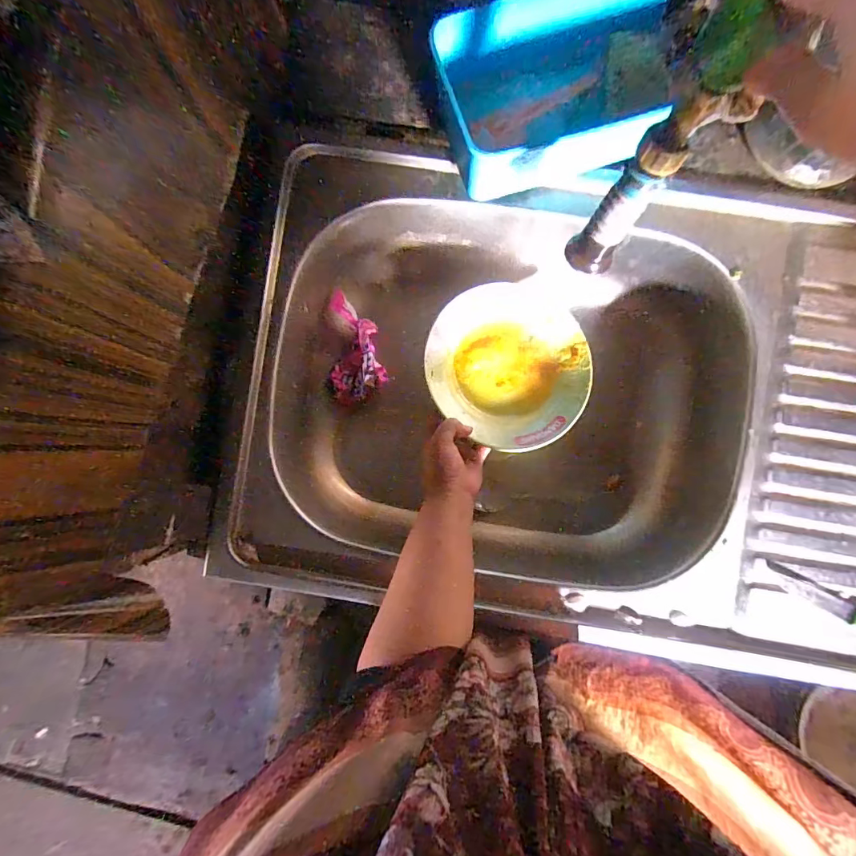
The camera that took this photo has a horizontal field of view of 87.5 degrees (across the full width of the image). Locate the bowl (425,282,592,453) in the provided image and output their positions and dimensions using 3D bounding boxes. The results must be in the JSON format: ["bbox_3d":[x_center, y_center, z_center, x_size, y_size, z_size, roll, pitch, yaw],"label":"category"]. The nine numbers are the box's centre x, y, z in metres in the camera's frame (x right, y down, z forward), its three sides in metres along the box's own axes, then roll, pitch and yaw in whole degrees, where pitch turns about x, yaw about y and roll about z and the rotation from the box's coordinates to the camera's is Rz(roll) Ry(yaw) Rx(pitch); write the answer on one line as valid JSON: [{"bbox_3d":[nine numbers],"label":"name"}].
[{"bbox_3d":[0.100,-0.080,0.548,0.194,0.043,0.204,0,86,-2],"label":"bowl"}]

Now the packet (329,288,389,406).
[{"bbox_3d":[-0.094,-0.105,0.611,0.072,0.034,0.146,2,109,-1],"label":"packet"}]

